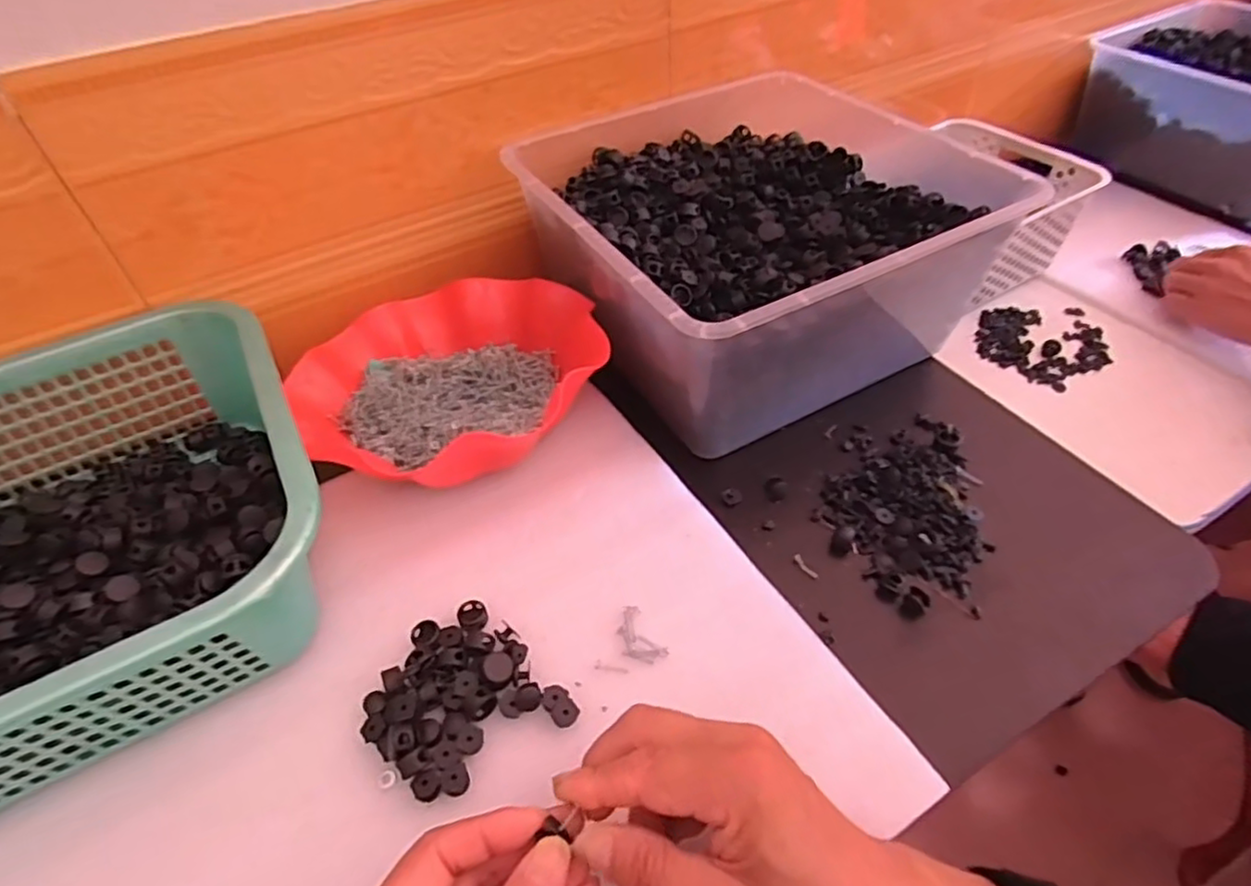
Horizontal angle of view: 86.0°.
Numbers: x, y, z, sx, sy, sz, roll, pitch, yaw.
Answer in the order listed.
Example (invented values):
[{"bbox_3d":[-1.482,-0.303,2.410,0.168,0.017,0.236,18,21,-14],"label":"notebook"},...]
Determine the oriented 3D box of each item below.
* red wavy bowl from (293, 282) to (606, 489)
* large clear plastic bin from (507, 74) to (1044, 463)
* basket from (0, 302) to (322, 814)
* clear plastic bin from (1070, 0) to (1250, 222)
[{"bbox_3d":[-0.125,-0.055,0.492,0.217,0.062,0.202,-2,48,2],"label":"red wavy bowl"},{"bbox_3d":[0.095,-0.159,0.547,0.291,0.138,0.303,-24,51,-18],"label":"large clear plastic bin"},{"bbox_3d":[-0.375,0.074,0.375,0.385,0.101,0.298,-25,51,-19],"label":"basket"},{"bbox_3d":[0.830,-0.473,0.923,0.387,0.138,0.310,-30,53,-22],"label":"clear plastic bin"}]

